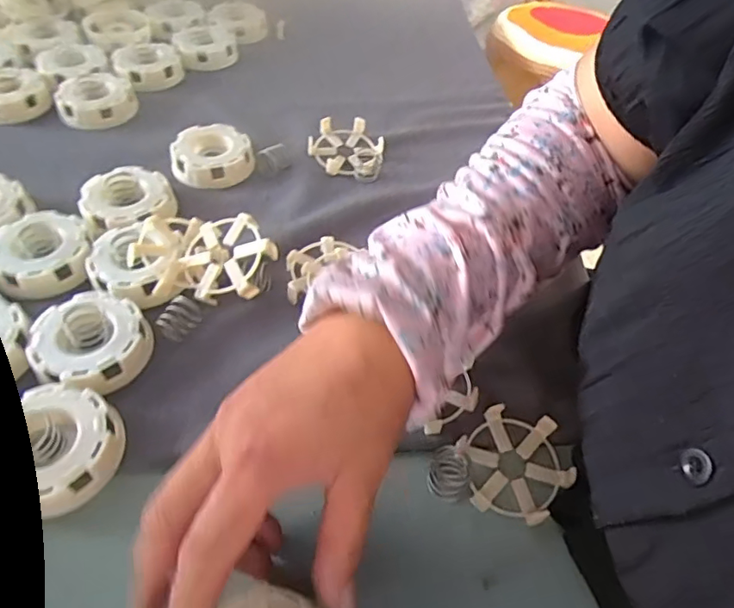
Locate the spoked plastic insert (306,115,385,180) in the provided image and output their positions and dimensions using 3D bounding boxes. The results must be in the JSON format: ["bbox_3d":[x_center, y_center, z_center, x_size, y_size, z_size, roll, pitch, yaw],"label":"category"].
[{"bbox_3d":[-0.018,-0.141,0.480,0.065,0.022,0.062,6,50,0],"label":"spoked plastic insert"}]

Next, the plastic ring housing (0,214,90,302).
[{"bbox_3d":[-0.227,-0.036,0.372,0.063,0.029,0.060,-20,55,-20],"label":"plastic ring housing"}]

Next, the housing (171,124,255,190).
[{"bbox_3d":[-0.131,-0.126,0.458,0.067,0.025,0.058,-4,51,-8],"label":"housing"}]

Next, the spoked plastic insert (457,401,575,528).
[{"bbox_3d":[0.083,0.089,0.304,0.057,0.018,0.064,-9,52,-13],"label":"spoked plastic insert"}]

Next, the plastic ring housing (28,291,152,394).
[{"bbox_3d":[-0.170,0.024,0.329,0.066,0.022,0.062,3,50,-3],"label":"plastic ring housing"}]

